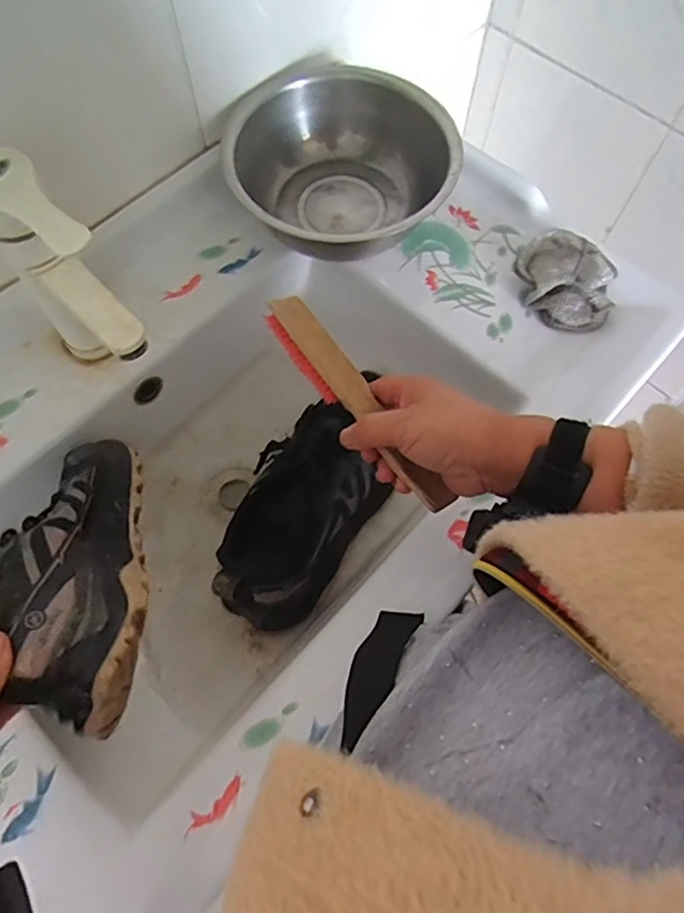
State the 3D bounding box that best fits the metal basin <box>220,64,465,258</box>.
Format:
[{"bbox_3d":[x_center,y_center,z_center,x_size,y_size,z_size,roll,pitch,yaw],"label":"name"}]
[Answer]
[{"bbox_3d":[-0.001,-0.262,0.561,0.213,0.088,0.181,-4,68,-3],"label":"metal basin"}]

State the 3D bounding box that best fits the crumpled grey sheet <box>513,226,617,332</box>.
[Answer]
[{"bbox_3d":[0.209,-0.166,0.547,0.090,0.045,0.078,17,68,6],"label":"crumpled grey sheet"}]

